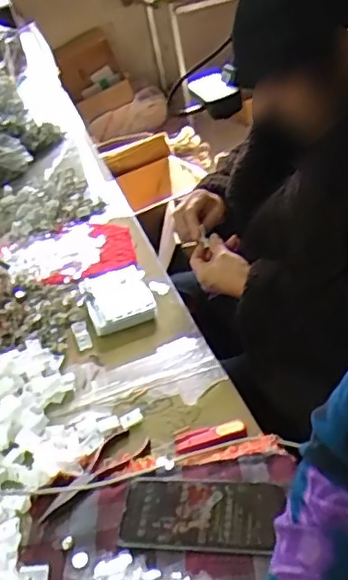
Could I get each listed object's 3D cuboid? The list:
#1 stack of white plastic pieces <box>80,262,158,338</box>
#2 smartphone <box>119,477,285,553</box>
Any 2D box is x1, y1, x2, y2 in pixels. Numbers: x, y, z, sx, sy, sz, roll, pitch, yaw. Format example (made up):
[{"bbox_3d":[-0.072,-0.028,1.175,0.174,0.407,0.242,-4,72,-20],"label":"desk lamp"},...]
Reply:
[{"bbox_3d":[-0.083,0.008,0.950,0.106,0.024,0.136,-19,35,-9],"label":"stack of white plastic pieces"},{"bbox_3d":[0.026,0.218,0.602,0.154,0.015,0.075,-2,36,14],"label":"smartphone"}]

